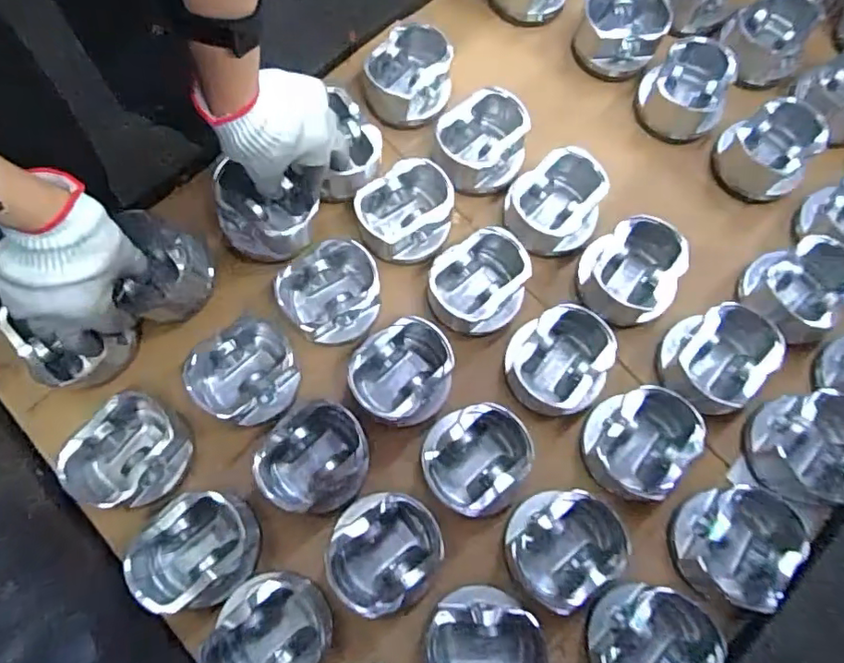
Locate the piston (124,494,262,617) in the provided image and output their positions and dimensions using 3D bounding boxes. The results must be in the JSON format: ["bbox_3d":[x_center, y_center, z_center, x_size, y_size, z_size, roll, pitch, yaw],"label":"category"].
[{"bbox_3d":[-0.190,0.178,0.469,0.094,0.048,0.088,-6,72,-3],"label":"piston"}]

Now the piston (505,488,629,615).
[{"bbox_3d":[0.123,0.188,0.487,0.097,0.044,0.097,0,72,-1],"label":"piston"}]

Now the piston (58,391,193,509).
[{"bbox_3d":[-0.256,0.109,0.491,0.081,0.050,0.100,31,74,9],"label":"piston"}]

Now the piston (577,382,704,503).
[{"bbox_3d":[0.198,0.100,0.512,0.096,0.055,0.089,0,72,-1],"label":"piston"}]

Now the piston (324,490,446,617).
[{"bbox_3d":[-0.033,0.187,0.480,0.097,0.047,0.096,0,72,-1],"label":"piston"}]

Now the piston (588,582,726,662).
[{"bbox_3d":[0.183,0.255,0.457,0.087,0.052,0.090,0,72,-1],"label":"piston"}]

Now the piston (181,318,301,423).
[{"bbox_3d":[-0.166,0.043,0.528,0.096,0.057,0.090,0,72,-1],"label":"piston"}]

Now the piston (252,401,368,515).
[{"bbox_3d":[-0.099,0.114,0.503,0.099,0.046,0.089,-20,73,-7],"label":"piston"}]

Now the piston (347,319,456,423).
[{"bbox_3d":[-0.020,0.035,0.519,0.091,0.056,0.090,0,72,-1],"label":"piston"}]

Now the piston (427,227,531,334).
[{"bbox_3d":[0.054,-0.047,0.547,0.091,0.051,0.084,0,72,-1],"label":"piston"}]

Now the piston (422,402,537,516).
[{"bbox_3d":[0.049,0.115,0.508,0.091,0.044,0.091,0,72,-1],"label":"piston"}]

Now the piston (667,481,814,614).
[{"bbox_3d":[0.271,0.181,0.485,0.091,0.057,0.095,15,72,4],"label":"piston"}]

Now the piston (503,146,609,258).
[{"bbox_3d":[0.140,-0.127,0.573,0.091,0.056,0.083,0,72,-1],"label":"piston"}]

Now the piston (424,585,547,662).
[{"bbox_3d":[0.052,0.259,0.463,0.094,0.043,0.090,0,72,-1],"label":"piston"}]

